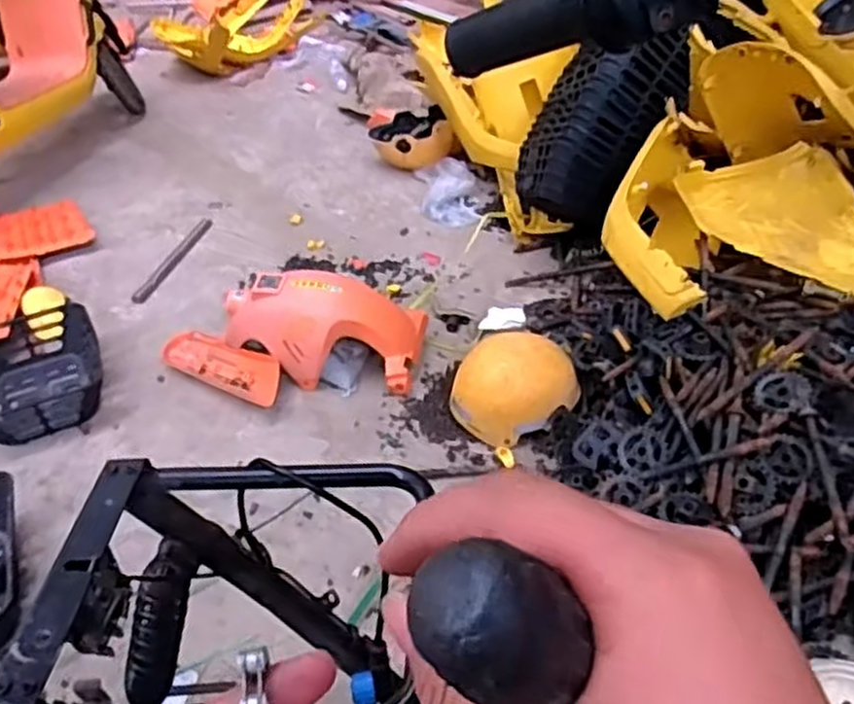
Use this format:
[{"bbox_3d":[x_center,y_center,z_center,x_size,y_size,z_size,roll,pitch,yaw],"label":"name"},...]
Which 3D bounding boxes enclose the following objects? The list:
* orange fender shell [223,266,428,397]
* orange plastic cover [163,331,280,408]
[{"bbox_3d":[-0.226,-0.051,1.702,0.443,0.207,0.196,11,38,-3],"label":"orange fender shell"},{"bbox_3d":[-0.457,0.029,1.755,0.353,0.061,0.109,20,43,28],"label":"orange plastic cover"}]

